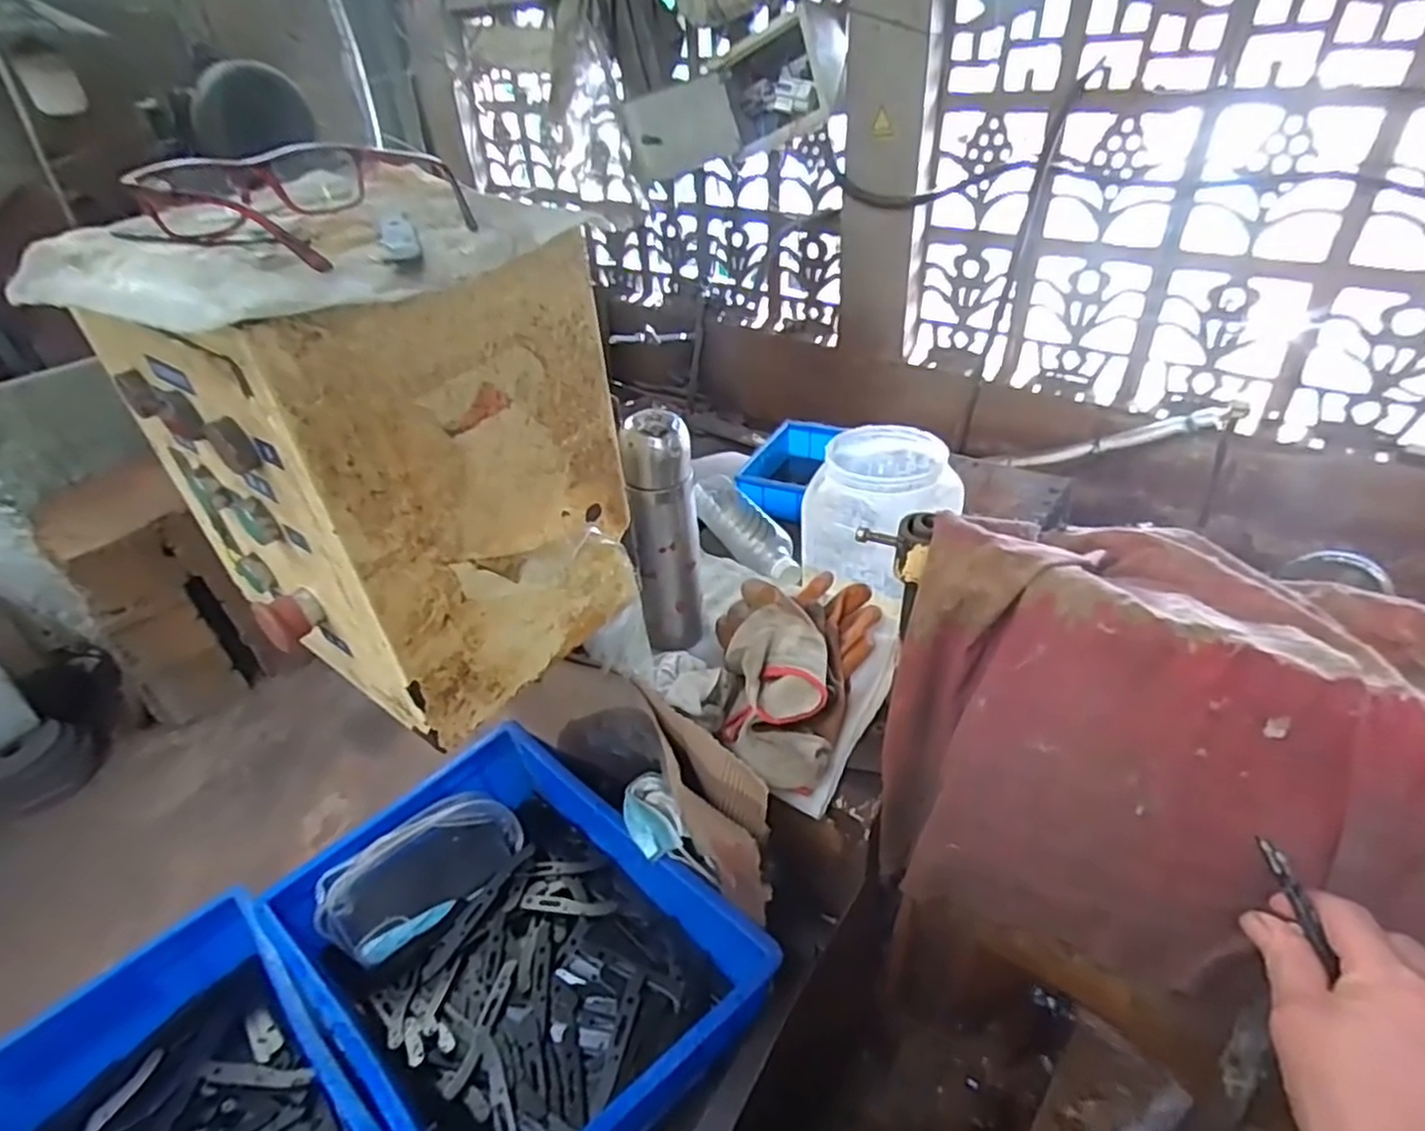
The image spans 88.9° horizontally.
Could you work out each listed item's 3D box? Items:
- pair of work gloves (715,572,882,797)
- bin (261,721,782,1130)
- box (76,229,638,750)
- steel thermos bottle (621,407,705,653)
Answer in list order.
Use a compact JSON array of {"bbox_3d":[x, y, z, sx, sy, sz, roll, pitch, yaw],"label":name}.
[{"bbox_3d":[0.075,0.088,0.640,0.142,0.066,0.213,1,38,3],"label":"pair of work gloves"},{"bbox_3d":[-0.187,0.359,0.684,0.407,0.118,0.294,29,47,33],"label":"bin"},{"bbox_3d":[-0.210,-0.067,0.493,0.236,0.264,0.208,24,45,29],"label":"box"},{"bbox_3d":[-0.042,-0.022,0.681,0.060,0.238,0.055,-2,38,0],"label":"steel thermos bottle"}]

